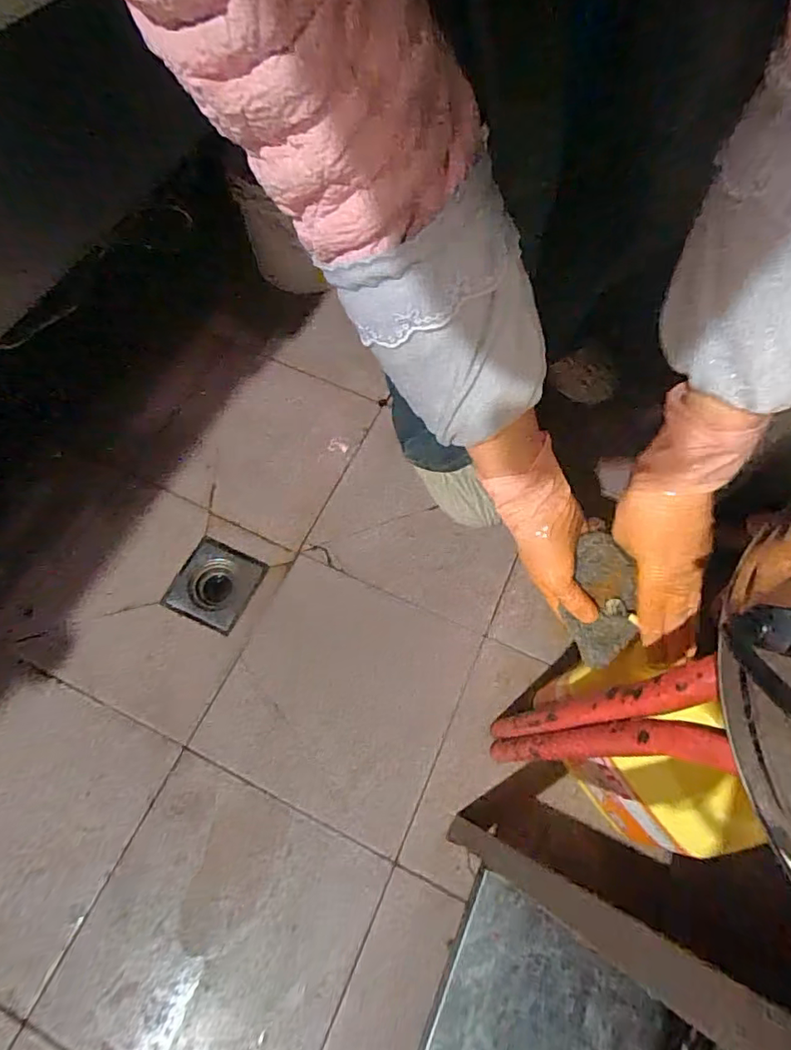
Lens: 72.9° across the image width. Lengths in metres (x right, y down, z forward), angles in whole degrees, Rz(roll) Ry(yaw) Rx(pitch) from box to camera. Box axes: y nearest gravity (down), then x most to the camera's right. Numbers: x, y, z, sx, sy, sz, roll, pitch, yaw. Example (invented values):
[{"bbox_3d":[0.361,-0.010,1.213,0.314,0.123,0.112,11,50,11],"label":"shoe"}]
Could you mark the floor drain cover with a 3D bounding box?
[{"bbox_3d":[-0.263,0.085,0.774,0.111,0.015,0.114,22,67,11],"label":"floor drain cover"}]

